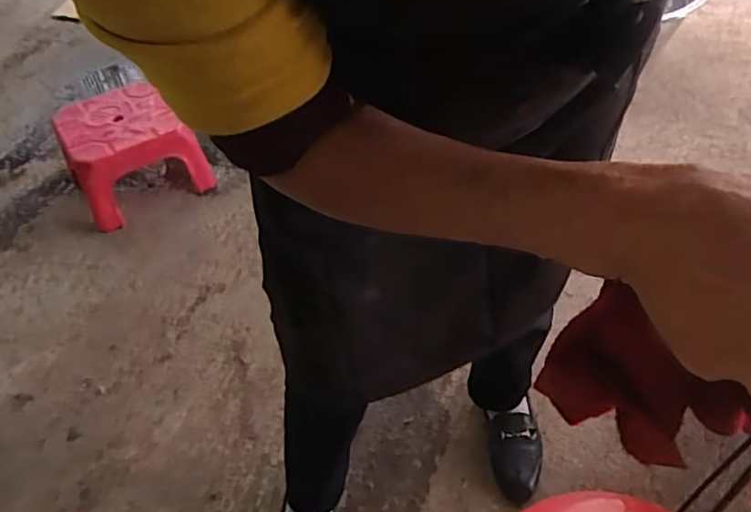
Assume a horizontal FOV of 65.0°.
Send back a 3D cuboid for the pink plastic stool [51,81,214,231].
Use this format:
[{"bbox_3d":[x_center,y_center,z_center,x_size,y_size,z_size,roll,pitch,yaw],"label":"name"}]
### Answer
[{"bbox_3d":[-0.602,-0.270,1.466,0.294,0.167,0.323,-25,51,-18],"label":"pink plastic stool"}]

